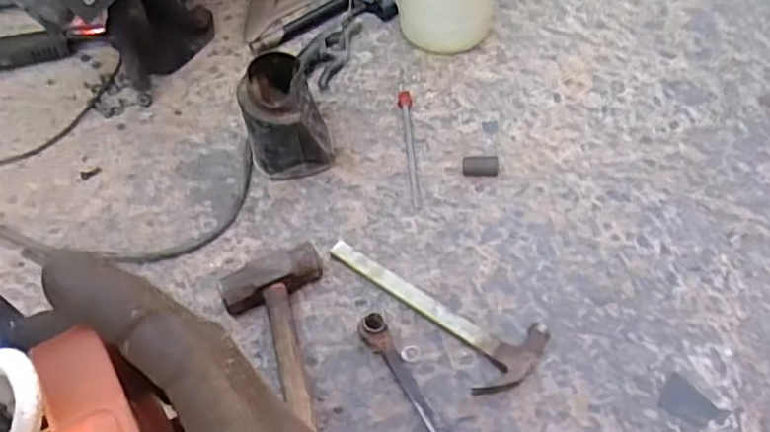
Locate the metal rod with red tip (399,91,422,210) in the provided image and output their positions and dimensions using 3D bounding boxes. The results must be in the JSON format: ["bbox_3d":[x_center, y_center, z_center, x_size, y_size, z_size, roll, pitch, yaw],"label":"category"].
[{"bbox_3d":[0.045,-0.114,1.054,0.021,0.018,0.241,-3,54,-4],"label":"metal rod with red tip"}]

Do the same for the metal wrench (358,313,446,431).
[{"bbox_3d":[0.044,0.229,0.788,0.039,0.041,0.260,-25,58,-18],"label":"metal wrench"}]

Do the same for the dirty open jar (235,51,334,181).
[{"bbox_3d":[-0.154,-0.154,1.006,0.128,0.158,0.139,1,54,-1],"label":"dirty open jar"}]

